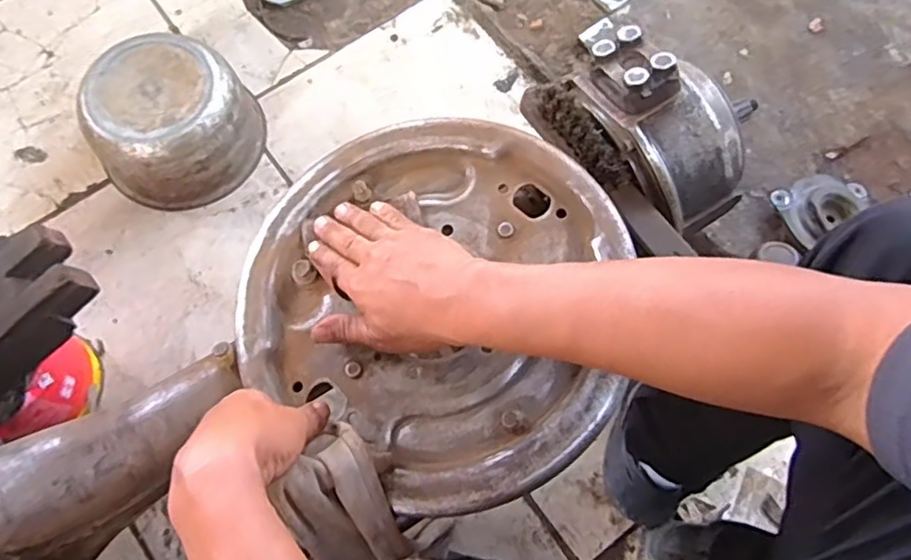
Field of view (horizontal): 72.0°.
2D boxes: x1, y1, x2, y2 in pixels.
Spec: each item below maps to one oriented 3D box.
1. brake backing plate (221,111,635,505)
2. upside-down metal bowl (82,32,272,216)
[{"bbox_3d":[-0.011,0.006,0.474,0.288,0.053,0.268,0,72,-1],"label":"brake backing plate"},{"bbox_3d":[-0.389,-0.220,0.874,0.208,0.127,0.190,0,72,-1],"label":"upside-down metal bowl"}]

